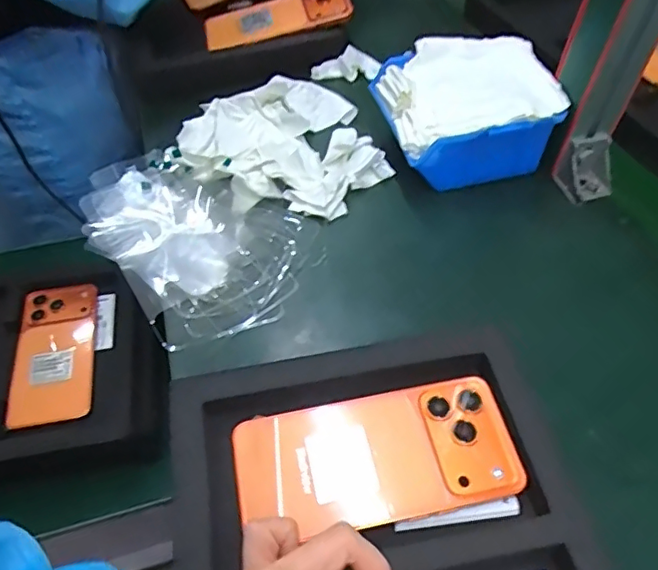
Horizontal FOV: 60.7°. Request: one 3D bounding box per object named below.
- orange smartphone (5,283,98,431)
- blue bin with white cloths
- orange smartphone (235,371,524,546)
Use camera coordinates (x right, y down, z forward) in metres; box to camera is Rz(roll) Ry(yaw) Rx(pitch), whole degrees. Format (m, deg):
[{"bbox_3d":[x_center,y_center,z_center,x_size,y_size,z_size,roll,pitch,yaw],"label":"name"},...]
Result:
[{"bbox_3d":[-0.282,0.068,0.581,0.072,0.012,0.161,-1,56,-17],"label":"orange smartphone"},{"bbox_3d":[0.119,-0.154,0.501,0.138,0.074,0.118,-10,53,-9],"label":"blue bin with white cloths"},{"bbox_3d":[0.028,0.104,0.337,0.162,0.014,0.075,-8,53,-8],"label":"orange smartphone"}]

